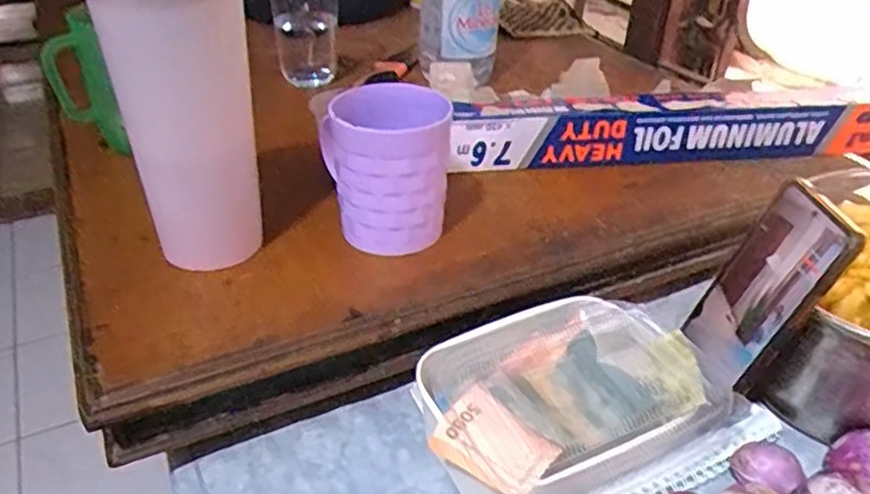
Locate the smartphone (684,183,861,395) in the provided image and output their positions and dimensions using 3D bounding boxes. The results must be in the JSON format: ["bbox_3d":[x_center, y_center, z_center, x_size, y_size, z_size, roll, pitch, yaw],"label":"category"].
[{"bbox_3d":[0.212,0.027,0.446,0.013,0.134,0.076,16,31,-15],"label":"smartphone"}]

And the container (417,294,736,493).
[{"bbox_3d":[0.083,0.104,0.439,0.190,0.056,0.131,-15,39,-23],"label":"container"}]

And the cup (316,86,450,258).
[{"bbox_3d":[-0.036,-0.058,0.500,0.085,0.114,0.077,-5,36,-10],"label":"cup"}]

